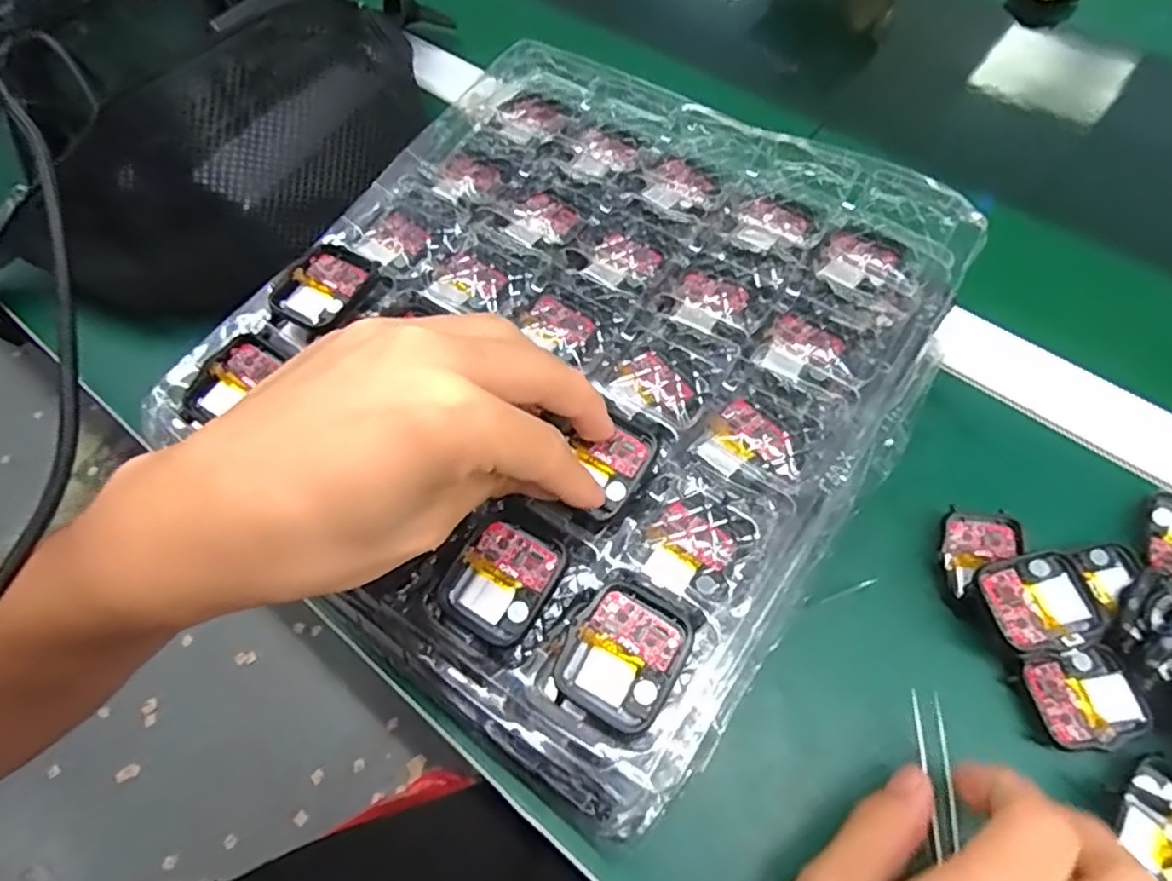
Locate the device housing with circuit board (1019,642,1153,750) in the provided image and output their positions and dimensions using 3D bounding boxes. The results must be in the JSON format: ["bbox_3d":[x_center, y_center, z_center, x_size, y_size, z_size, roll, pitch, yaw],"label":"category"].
[{"bbox_3d":[0.203,0.104,0.269,0.037,0.009,0.036,-13,62,-5],"label":"device housing with circuit board"}]

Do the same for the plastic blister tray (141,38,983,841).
[{"bbox_3d":[-0.004,-0.043,0.297,0.264,0.040,0.292,33,68,18],"label":"plastic blister tray"}]

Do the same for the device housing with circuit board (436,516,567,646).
[{"bbox_3d":[-0.030,0.051,0.243,0.036,0.014,0.040,28,67,16],"label":"device housing with circuit board"}]

